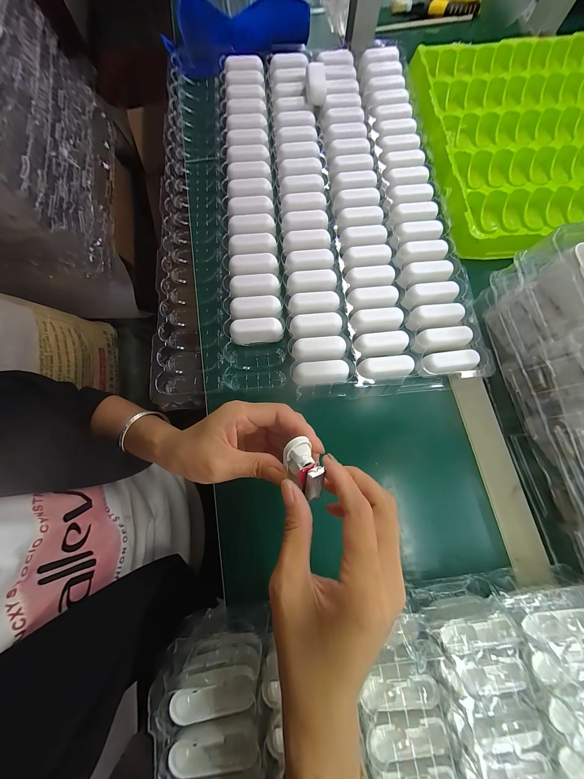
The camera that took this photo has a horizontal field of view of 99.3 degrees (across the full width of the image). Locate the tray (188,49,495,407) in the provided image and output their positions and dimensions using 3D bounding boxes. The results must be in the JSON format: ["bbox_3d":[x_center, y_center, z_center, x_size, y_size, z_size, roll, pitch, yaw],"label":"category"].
[{"bbox_3d":[0.031,-0.257,0.346,0.333,0.043,0.526,-6,76,-1],"label":"tray"}]

